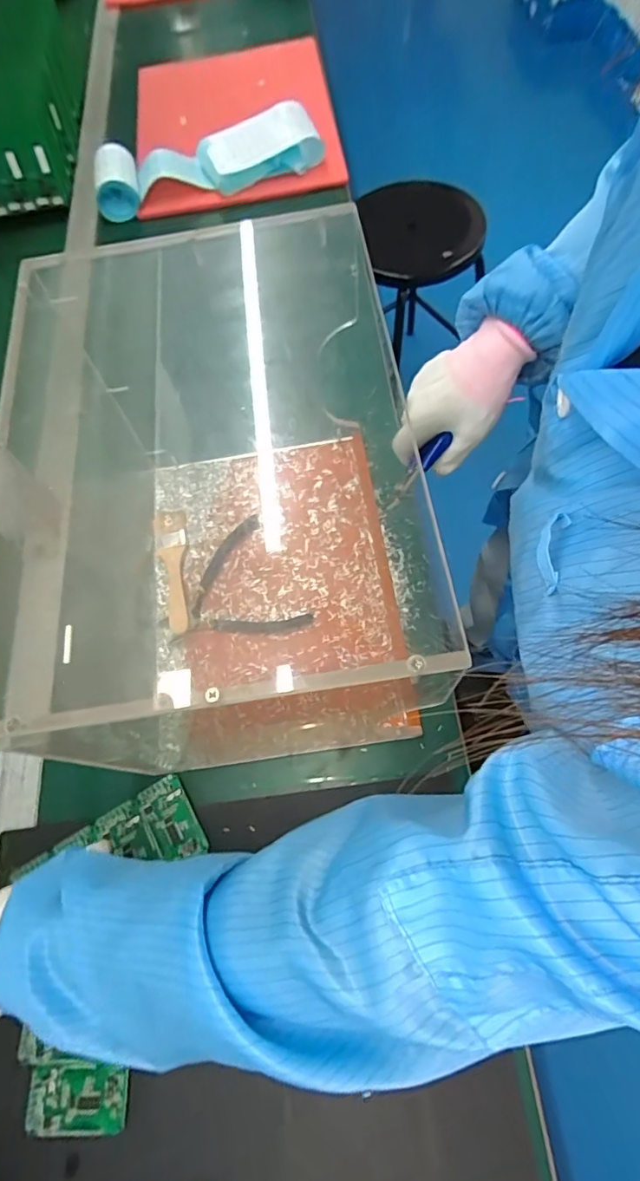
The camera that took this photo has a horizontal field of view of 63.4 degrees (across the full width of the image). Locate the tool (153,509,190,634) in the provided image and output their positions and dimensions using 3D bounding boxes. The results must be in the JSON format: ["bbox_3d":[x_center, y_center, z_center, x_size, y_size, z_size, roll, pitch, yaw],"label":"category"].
[{"bbox_3d":[-0.153,-0.024,0.544,0.032,0.011,0.144,-14,67,0],"label":"tool"}]

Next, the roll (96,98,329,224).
[{"bbox_3d":[-0.168,-0.657,0.787,0.334,0.056,0.112,-9,67,2],"label":"roll"}]

